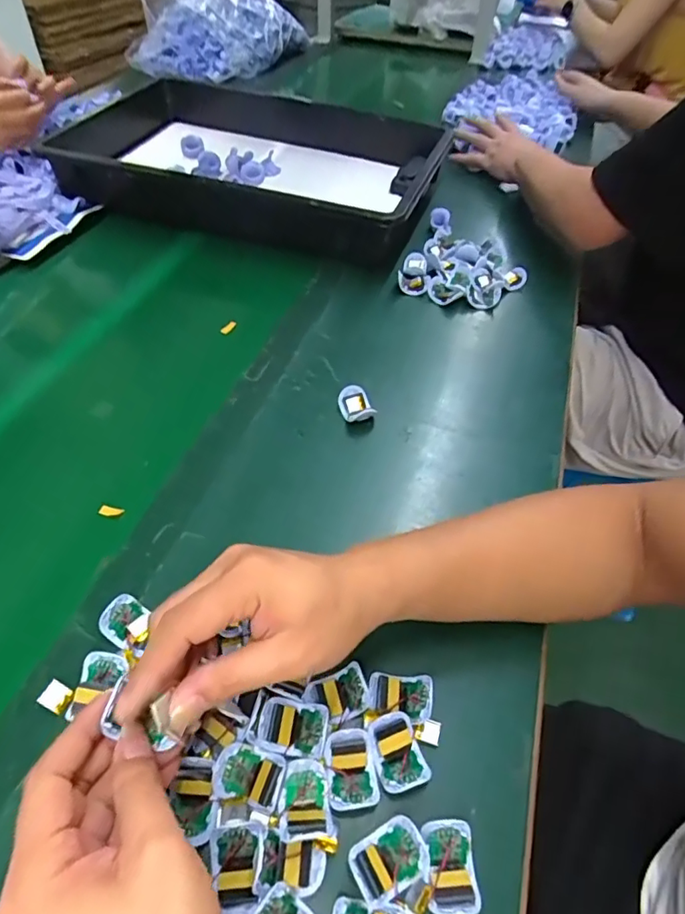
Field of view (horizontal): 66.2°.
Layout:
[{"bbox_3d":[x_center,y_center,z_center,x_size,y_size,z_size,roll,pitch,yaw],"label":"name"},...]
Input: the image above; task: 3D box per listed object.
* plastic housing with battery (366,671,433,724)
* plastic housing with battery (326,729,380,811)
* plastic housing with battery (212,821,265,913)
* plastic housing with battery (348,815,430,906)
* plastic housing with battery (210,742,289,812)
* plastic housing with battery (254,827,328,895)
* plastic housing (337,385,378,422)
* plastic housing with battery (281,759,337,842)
[{"bbox_3d":[0.038,0.158,0.350,0.041,0.015,0.029,9,50,3],"label":"plastic housing with battery"},{"bbox_3d":[0.005,0.190,0.321,0.029,0.008,0.042,-5,51,-9],"label":"plastic housing with battery"},{"bbox_3d":[-0.058,0.223,0.285,0.028,0.013,0.041,1,50,-4],"label":"plastic housing with battery"},{"bbox_3d":[0.026,0.224,0.293,0.041,0.008,0.032,-24,56,-23],"label":"plastic housing with battery"},{"bbox_3d":[-0.055,0.190,0.315,0.041,0.011,0.029,13,50,7],"label":"plastic housing with battery"},{"bbox_3d":[-0.028,0.223,0.287,0.036,0.013,0.026,9,50,4],"label":"plastic housing with battery"},{"bbox_3d":[0.014,-0.053,0.533,0.032,0.020,0.038,-7,51,-10],"label":"plastic housing"},{"bbox_3d":[-0.021,0.199,0.307,0.030,0.013,0.040,-2,50,-6],"label":"plastic housing with battery"}]

